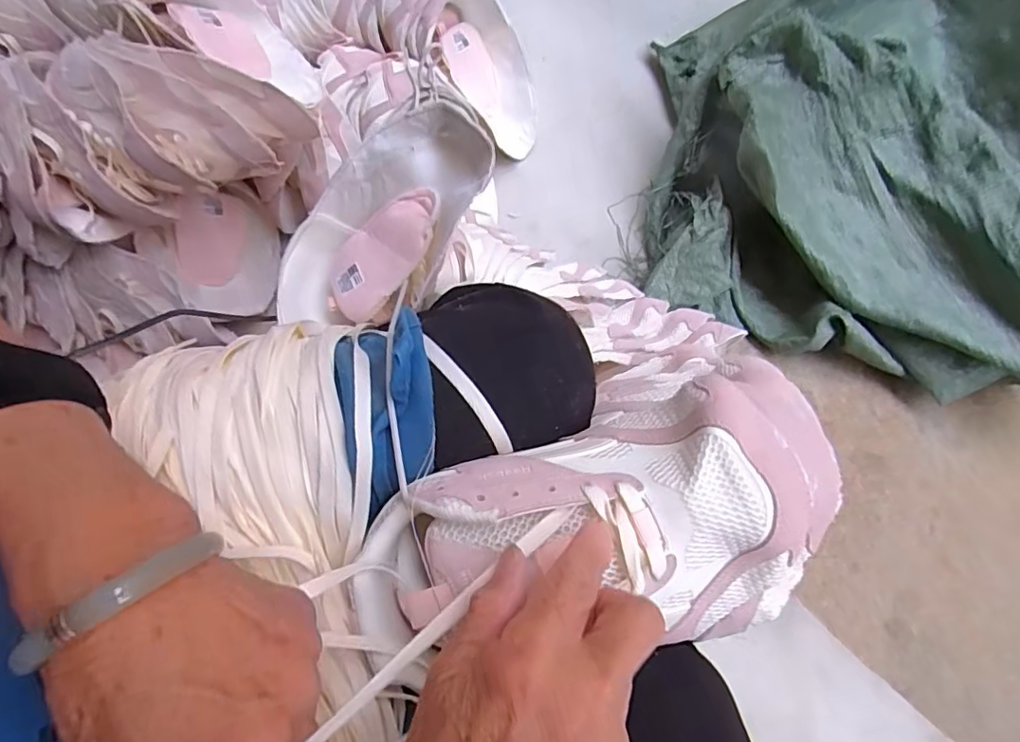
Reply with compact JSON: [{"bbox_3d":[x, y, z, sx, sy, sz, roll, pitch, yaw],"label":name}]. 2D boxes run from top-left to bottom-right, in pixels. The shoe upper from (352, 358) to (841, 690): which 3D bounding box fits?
[{"bbox_3d":[0.047,0.079,0.271,0.252,0.077,0.121,-13,75,-2],"label":"shoe upper"}]

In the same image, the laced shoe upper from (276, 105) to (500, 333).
[{"bbox_3d":[-0.110,-0.114,0.459,0.240,0.055,0.131,-40,62,21],"label":"laced shoe upper"}]

